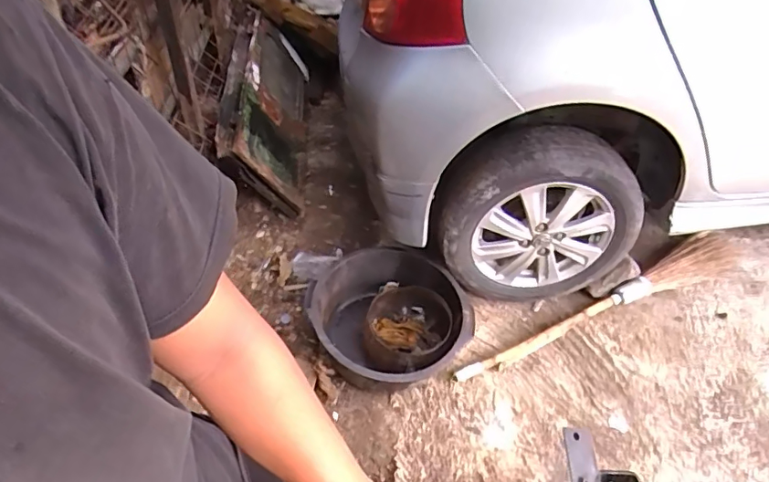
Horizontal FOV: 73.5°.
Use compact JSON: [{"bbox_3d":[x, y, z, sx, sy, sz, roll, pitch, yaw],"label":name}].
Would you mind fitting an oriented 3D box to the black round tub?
[{"bbox_3d":[0.014,0.239,1.483,0.441,0.196,0.408,-4,47,4],"label":"black round tub"}]

